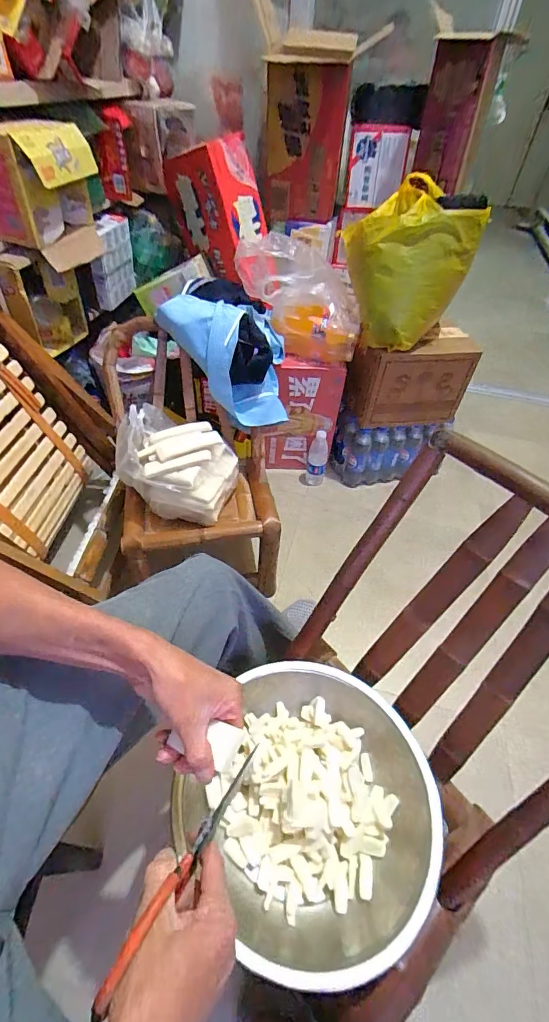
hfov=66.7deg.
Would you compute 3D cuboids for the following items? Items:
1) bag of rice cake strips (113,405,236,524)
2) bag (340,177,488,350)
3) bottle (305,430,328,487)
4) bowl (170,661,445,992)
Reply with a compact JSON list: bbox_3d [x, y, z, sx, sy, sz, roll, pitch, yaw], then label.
[{"bbox_3d":[-0.230,-0.115,0.991,0.259,0.184,0.210,17,49,11],"label":"bag of rice cake strips"},{"bbox_3d":[0.330,-0.622,1.080,0.322,0.308,0.204,11,48,6],"label":"bag"},{"bbox_3d":[0.145,-0.178,1.424,0.068,0.195,0.080,6,48,2],"label":"bottle"},{"bbox_3d":[0.058,0.383,0.570,0.310,0.098,0.329,2,48,-2],"label":"bowl"}]

